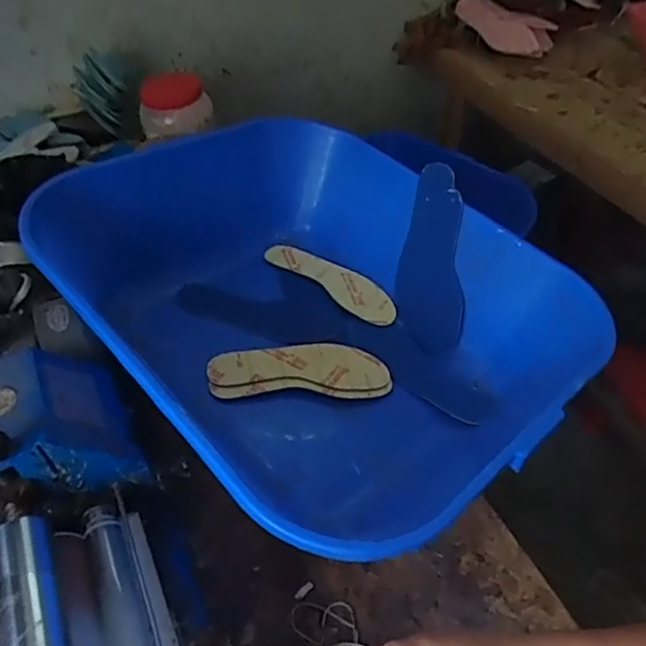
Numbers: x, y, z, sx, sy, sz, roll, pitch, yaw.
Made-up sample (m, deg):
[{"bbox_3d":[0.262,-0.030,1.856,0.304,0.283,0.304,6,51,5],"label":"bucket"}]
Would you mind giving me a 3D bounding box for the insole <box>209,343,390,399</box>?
[{"bbox_3d":[-0.029,0.058,0.772,0.228,0.012,0.083,2,50,-10],"label":"insole"}]

